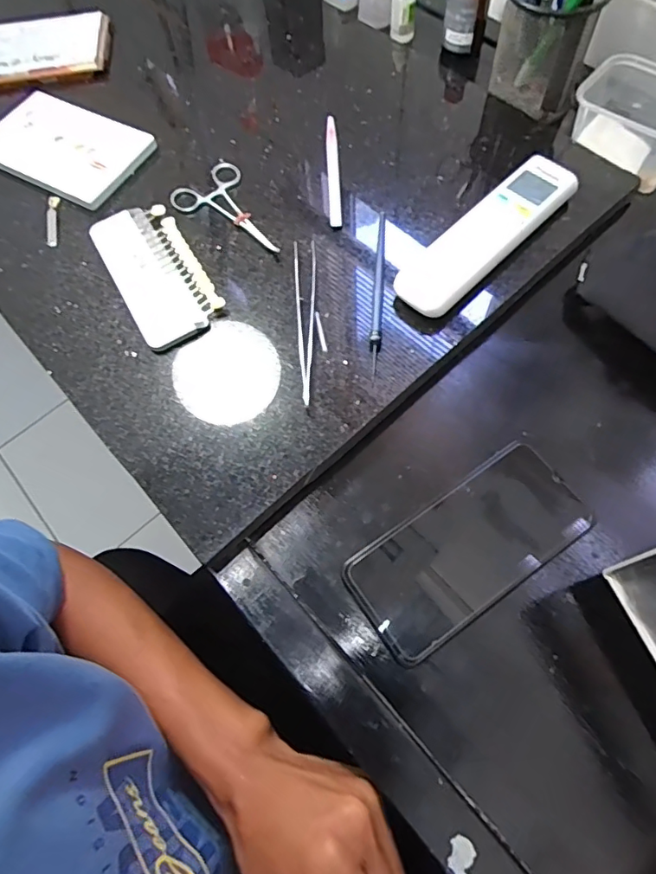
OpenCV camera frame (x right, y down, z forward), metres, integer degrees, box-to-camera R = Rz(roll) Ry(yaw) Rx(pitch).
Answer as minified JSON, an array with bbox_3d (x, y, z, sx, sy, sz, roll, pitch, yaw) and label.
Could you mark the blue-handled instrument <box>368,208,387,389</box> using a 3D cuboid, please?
[{"bbox_3d":[0.039,-0.114,0.406,0.009,0.006,0.159,3,67,4],"label":"blue-handled instrument"}]

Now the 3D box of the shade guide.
[{"bbox_3d":[-0.143,-0.139,0.429,0.067,0.012,0.149,-29,68,-9],"label":"shade guide"}]

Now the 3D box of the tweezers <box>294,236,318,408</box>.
[{"bbox_3d":[-0.017,-0.091,0.400,0.018,0.007,0.148,-2,67,2],"label":"tweezers"}]

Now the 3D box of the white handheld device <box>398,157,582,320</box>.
[{"bbox_3d":[0.124,-0.158,0.411,0.178,0.024,0.047,-43,71,-14],"label":"white handheld device"}]

